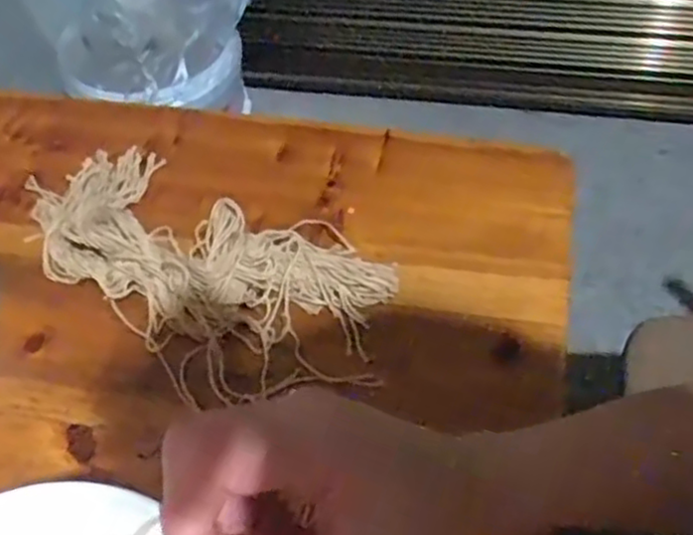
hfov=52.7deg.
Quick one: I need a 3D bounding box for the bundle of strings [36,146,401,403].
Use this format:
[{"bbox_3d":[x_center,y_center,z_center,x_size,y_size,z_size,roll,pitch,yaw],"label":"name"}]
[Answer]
[{"bbox_3d":[-0.114,-0.013,0.487,0.292,0.034,0.138,23,59,20],"label":"bundle of strings"}]

